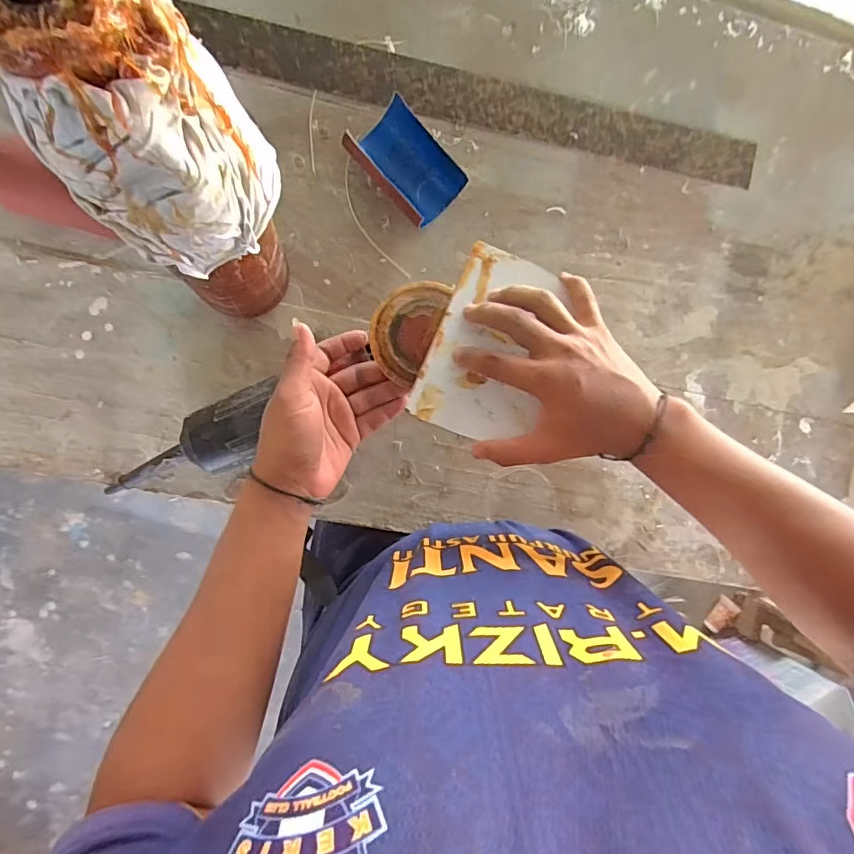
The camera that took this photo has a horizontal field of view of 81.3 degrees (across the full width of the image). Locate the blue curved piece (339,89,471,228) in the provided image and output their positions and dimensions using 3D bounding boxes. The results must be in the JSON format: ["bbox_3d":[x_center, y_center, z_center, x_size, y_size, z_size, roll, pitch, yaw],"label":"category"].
[{"bbox_3d":[-0.019,-0.248,0.473,0.076,0.034,0.102,-44,97,-4],"label":"blue curved piece"}]

